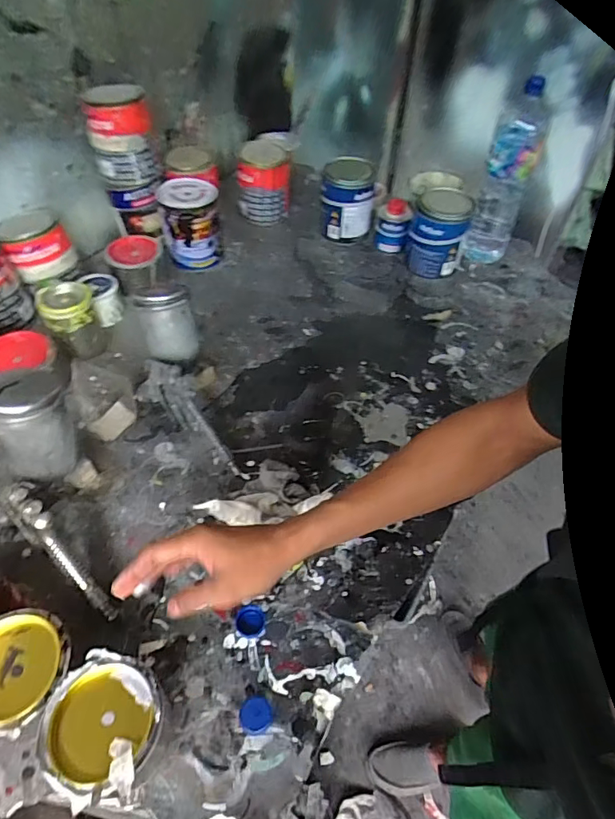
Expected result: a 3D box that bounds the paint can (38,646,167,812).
[{"bbox_3d":[-0.174,0.286,0.433,0.103,0.074,0.097,1,50,-1],"label":"paint can"}]

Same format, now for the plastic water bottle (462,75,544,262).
[{"bbox_3d":[0.353,-0.395,0.870,0.084,0.305,0.089,17,52,13],"label":"plastic water bottle"}]

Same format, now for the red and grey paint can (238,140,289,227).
[{"bbox_3d":[-0.090,-0.481,1.033,0.110,0.145,0.103,-2,50,-3],"label":"red and grey paint can"}]

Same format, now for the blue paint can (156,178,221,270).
[{"bbox_3d":[-0.222,-0.352,0.925,0.108,0.141,0.103,-11,51,-11],"label":"blue paint can"}]

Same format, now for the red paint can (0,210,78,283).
[{"bbox_3d":[-0.469,-0.285,0.833,0.103,0.076,0.112,1,50,-1],"label":"red paint can"}]

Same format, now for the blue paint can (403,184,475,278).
[{"bbox_3d":[0.247,-0.335,0.926,0.105,0.140,0.109,9,50,6],"label":"blue paint can"}]

